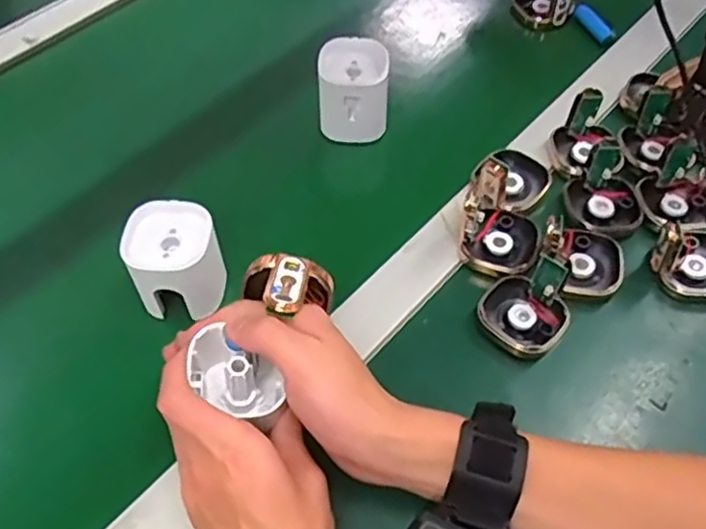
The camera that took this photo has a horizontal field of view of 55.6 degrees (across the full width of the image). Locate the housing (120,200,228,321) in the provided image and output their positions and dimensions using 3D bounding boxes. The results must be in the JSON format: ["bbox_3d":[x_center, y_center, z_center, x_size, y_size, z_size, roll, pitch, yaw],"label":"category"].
[{"bbox_3d":[-0.114,-0.002,0.438,0.057,0.054,0.060,-14,57,-9],"label":"housing"}]

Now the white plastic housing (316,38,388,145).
[{"bbox_3d":[0.000,-0.142,0.542,0.053,0.060,0.057,-1,56,0],"label":"white plastic housing"}]

